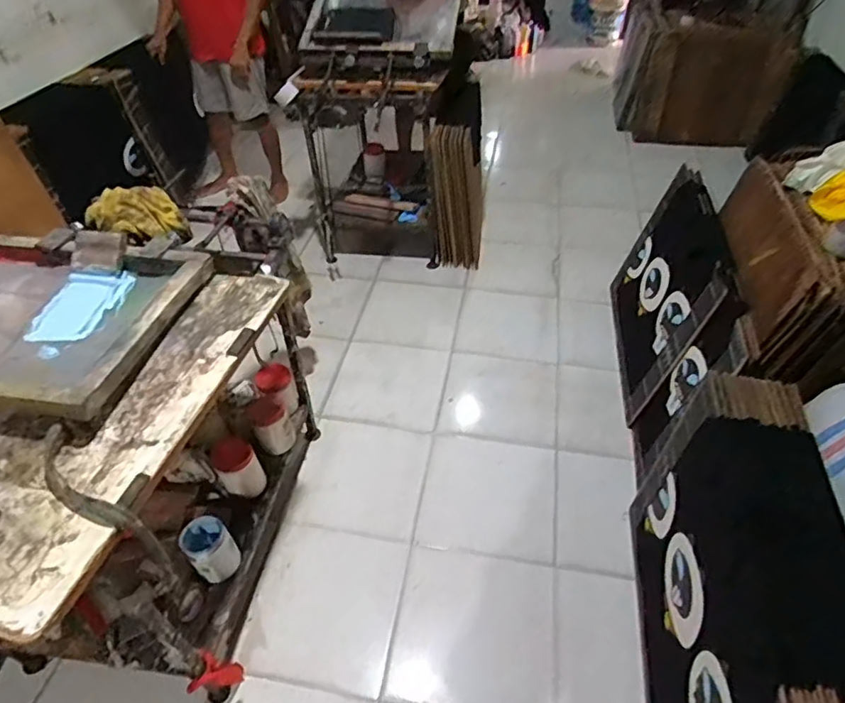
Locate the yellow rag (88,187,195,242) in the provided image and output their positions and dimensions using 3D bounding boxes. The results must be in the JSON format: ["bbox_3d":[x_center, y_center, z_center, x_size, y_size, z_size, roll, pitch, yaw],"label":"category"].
[{"bbox_3d":[-0.719,-0.333,1.425,0.247,0.109,0.094,-4,44,3],"label":"yellow rag"}]

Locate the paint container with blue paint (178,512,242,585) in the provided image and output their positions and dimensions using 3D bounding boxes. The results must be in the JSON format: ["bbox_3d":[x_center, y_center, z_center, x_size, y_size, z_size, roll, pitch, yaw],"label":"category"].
[{"bbox_3d":[-0.498,0.464,1.340,0.105,0.120,0.103,29,54,31],"label":"paint container with blue paint"}]

